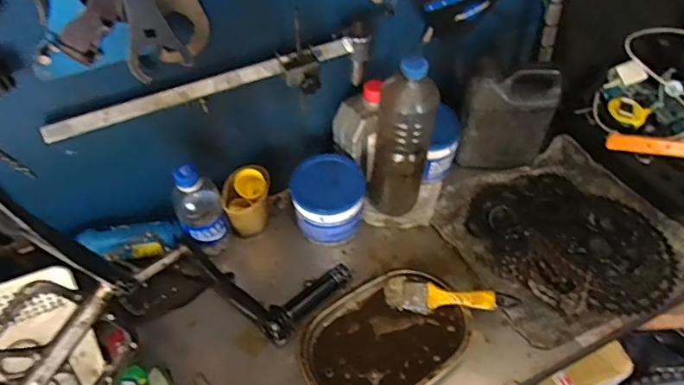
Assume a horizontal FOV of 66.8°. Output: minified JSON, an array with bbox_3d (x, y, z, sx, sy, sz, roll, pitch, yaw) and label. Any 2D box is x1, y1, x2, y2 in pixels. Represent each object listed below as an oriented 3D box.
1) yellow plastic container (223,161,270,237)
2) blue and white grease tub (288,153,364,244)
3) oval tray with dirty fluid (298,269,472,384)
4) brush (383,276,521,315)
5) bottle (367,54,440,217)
[{"bbox_3d":[-0.135,0.014,0.755,0.064,0.097,0.070,1,52,-2],"label":"yellow plastic container"},{"bbox_3d":[-0.022,0.008,0.755,0.099,0.088,0.105,-2,51,2],"label":"blue and white grease tub"},{"bbox_3d":[0.054,0.184,0.657,0.212,0.029,0.151,-29,55,-18],"label":"oval tray with dirty fluid"},{"bbox_3d":[0.138,0.141,0.676,0.165,0.012,0.042,5,78,18],"label":"brush"},{"bbox_3d":[0.084,-0.074,0.707,0.080,0.252,0.070,11,53,12],"label":"bottle"}]

